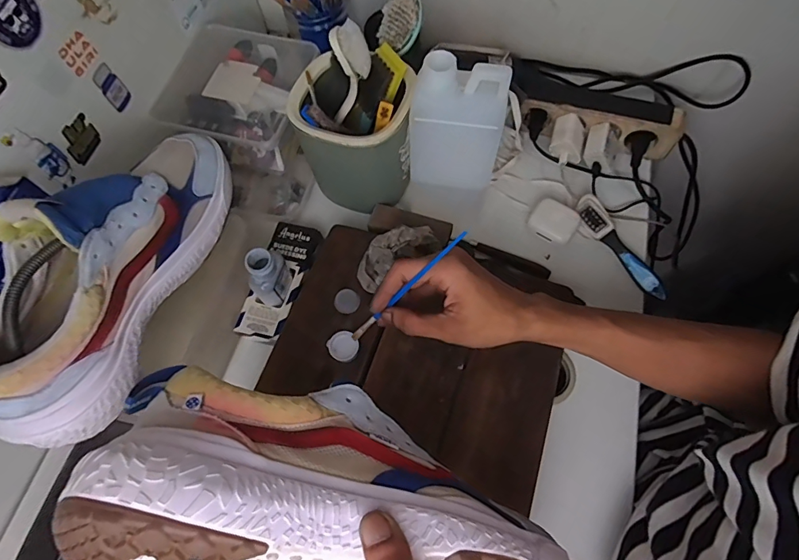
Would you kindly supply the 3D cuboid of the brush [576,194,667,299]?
[{"bbox_3d":[0.259,-0.039,0.518,0.027,0.033,0.143,-34,69,-12],"label":"brush"}]

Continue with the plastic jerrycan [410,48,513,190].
[{"bbox_3d":[0.056,-0.147,0.432,0.084,0.131,0.046,9,67,7],"label":"plastic jerrycan"}]

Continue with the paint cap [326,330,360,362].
[{"bbox_3d":[-0.057,0.068,0.449,0.029,0.011,0.030,-1,66,2],"label":"paint cap"}]

